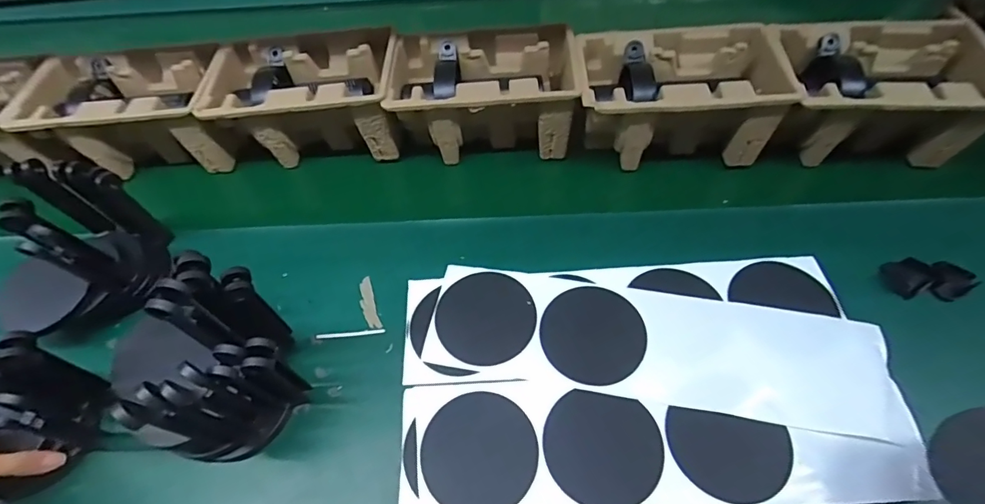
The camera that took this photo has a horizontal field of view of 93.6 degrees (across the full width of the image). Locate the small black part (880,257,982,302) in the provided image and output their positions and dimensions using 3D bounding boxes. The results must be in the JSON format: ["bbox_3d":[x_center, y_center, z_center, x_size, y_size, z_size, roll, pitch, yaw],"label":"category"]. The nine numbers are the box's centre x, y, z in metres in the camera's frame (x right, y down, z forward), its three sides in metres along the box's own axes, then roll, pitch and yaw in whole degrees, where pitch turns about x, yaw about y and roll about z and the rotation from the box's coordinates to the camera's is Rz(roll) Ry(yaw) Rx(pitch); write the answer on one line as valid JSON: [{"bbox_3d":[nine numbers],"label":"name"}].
[{"bbox_3d":[0.435,0.029,0.459,0.080,0.038,0.031,5,57,-9],"label":"small black part"}]

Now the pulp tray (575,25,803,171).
[{"bbox_3d":[0.215,-0.186,0.561,0.225,0.097,0.146,-5,57,2],"label":"pulp tray"}]

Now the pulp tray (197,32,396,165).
[{"bbox_3d":[-0.231,-0.194,0.601,0.229,0.102,0.142,-3,57,3],"label":"pulp tray"}]

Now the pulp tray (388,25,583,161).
[{"bbox_3d":[-0.009,-0.196,0.584,0.223,0.101,0.145,-3,57,3],"label":"pulp tray"}]

